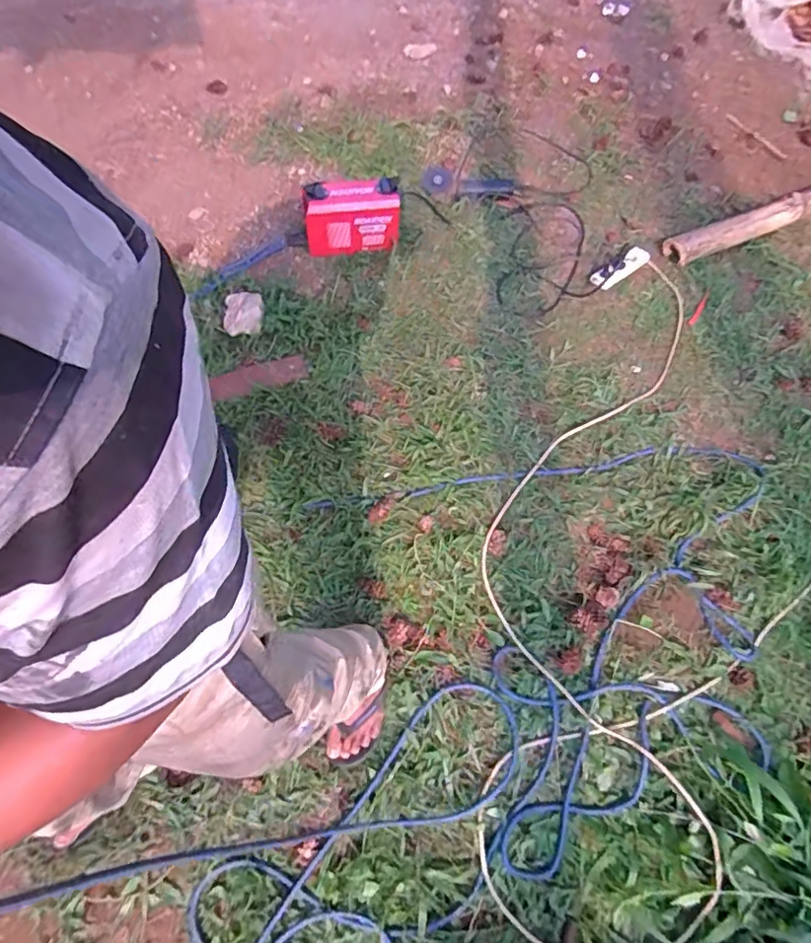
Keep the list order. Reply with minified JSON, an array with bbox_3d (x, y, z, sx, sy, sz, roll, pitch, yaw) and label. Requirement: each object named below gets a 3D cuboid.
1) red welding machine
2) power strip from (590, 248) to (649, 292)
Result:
[{"bbox_3d":[-0.154,-0.735,1.602,0.271,0.157,0.114,-4,63,-5],"label":"red welding machine"},{"bbox_3d":[0.628,-0.588,1.636,0.189,0.040,0.063,-33,69,-18],"label":"power strip"}]

